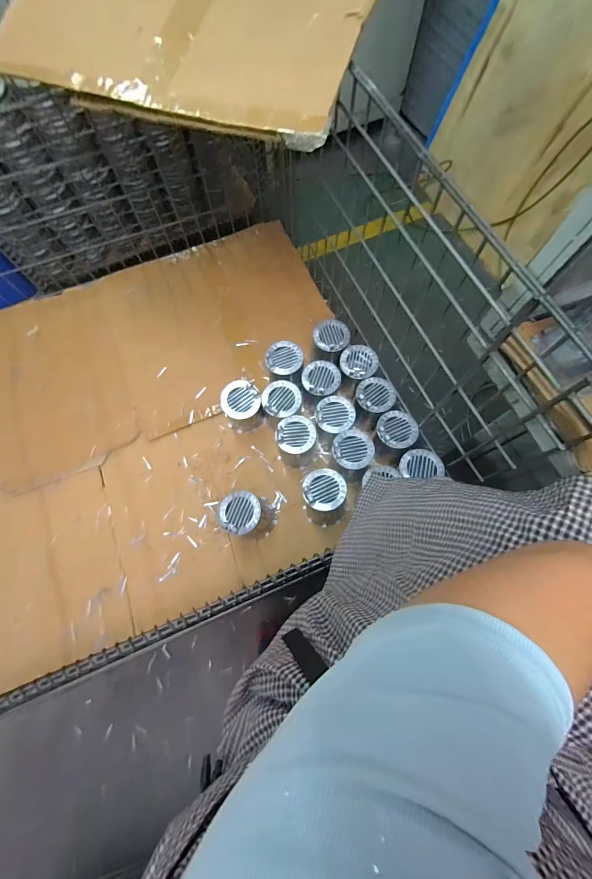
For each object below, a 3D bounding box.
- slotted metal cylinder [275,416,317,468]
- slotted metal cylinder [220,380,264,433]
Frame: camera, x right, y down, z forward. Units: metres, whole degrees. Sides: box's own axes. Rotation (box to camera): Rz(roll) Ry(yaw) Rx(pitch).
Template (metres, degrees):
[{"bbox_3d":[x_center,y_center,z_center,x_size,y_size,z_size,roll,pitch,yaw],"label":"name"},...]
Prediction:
[{"bbox_3d":[0.002,0.004,0.765,0.080,0.114,0.085,0,73,0],"label":"slotted metal cylinder"},{"bbox_3d":[-0.124,-0.072,0.787,0.088,0.119,0.081,0,73,0],"label":"slotted metal cylinder"}]

